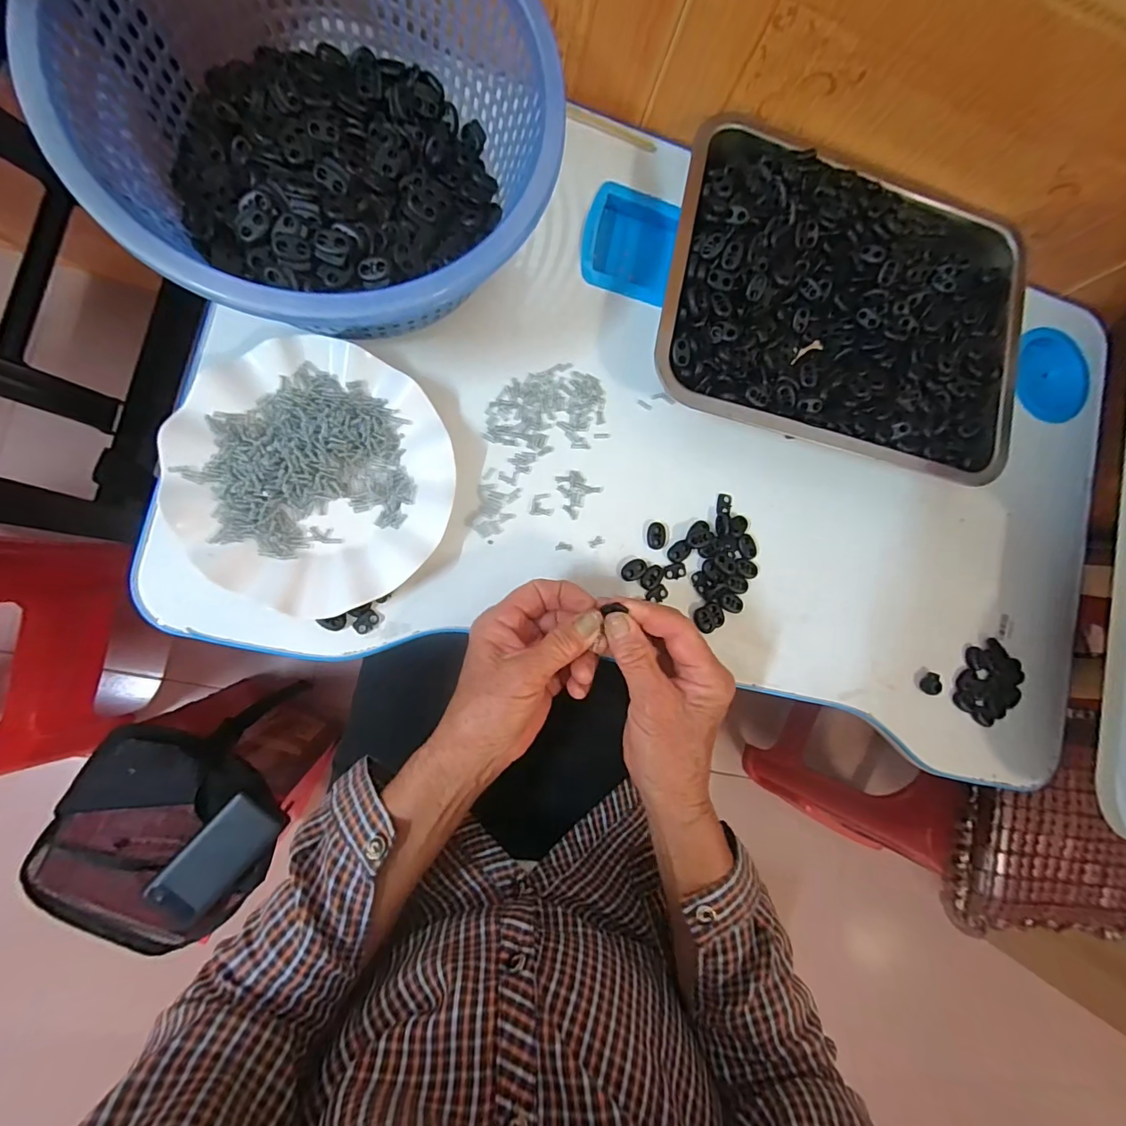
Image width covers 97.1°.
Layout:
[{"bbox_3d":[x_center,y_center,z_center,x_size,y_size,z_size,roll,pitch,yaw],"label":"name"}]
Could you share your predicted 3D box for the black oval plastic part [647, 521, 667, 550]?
[{"bbox_3d":[0.076,-0.022,0.402,0.016,0.004,0.022,9,86,-10],"label":"black oval plastic part"}]

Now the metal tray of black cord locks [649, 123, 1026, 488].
[{"bbox_3d":[0.234,-0.210,0.412,0.311,0.043,0.244,12,85,-10],"label":"metal tray of black cord locks"}]

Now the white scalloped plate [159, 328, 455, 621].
[{"bbox_3d":[-0.169,-0.060,0.339,0.178,0.024,0.176,0,87,-11],"label":"white scalloped plate"}]

